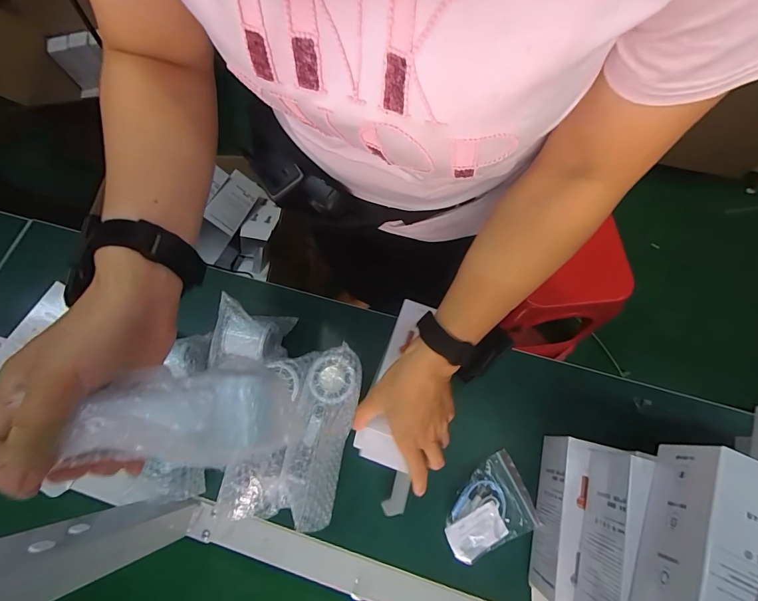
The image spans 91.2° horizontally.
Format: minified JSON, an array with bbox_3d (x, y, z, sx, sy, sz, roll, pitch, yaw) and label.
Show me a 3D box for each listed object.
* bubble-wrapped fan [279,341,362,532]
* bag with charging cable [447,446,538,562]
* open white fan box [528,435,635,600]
[{"bbox_3d":[-0.070,0.156,0.444,0.067,0.064,0.192,10,72,6],"label":"bubble-wrapped fan"},{"bbox_3d":[0.128,0.250,0.451,0.112,0.017,0.084,-24,72,-5],"label":"bag with charging cable"},{"bbox_3d":[0.204,0.252,0.412,0.046,0.071,0.191,16,73,8],"label":"open white fan box"}]

